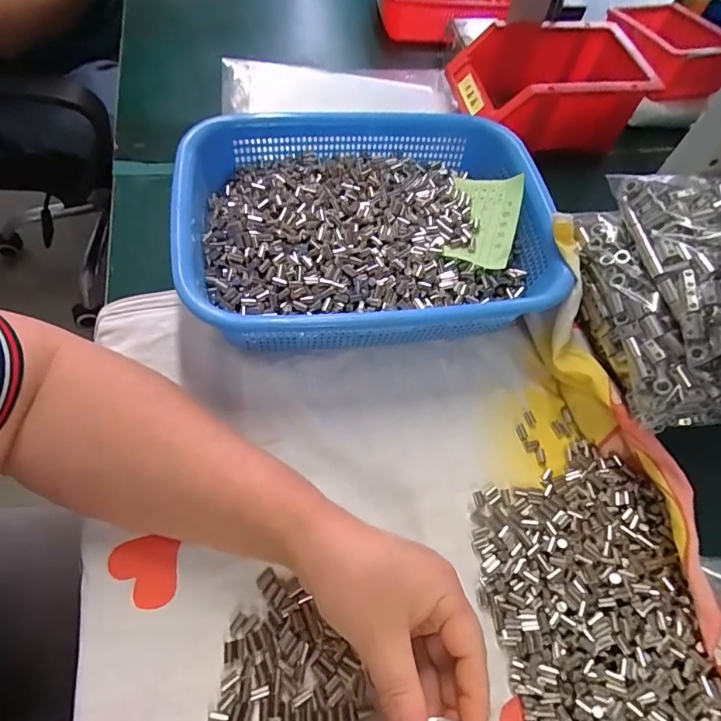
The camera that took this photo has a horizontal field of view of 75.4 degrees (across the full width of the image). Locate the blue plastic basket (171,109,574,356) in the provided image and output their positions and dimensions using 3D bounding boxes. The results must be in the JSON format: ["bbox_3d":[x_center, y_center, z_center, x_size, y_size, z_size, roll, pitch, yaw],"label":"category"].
[{"bbox_3d":[0.005,-0.106,0.378,0.272,0.071,0.208,-6,62,-9],"label":"blue plastic basket"}]

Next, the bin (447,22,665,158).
[{"bbox_3d":[0.202,-0.284,0.491,0.178,0.073,0.125,-10,63,-11],"label":"bin"}]

